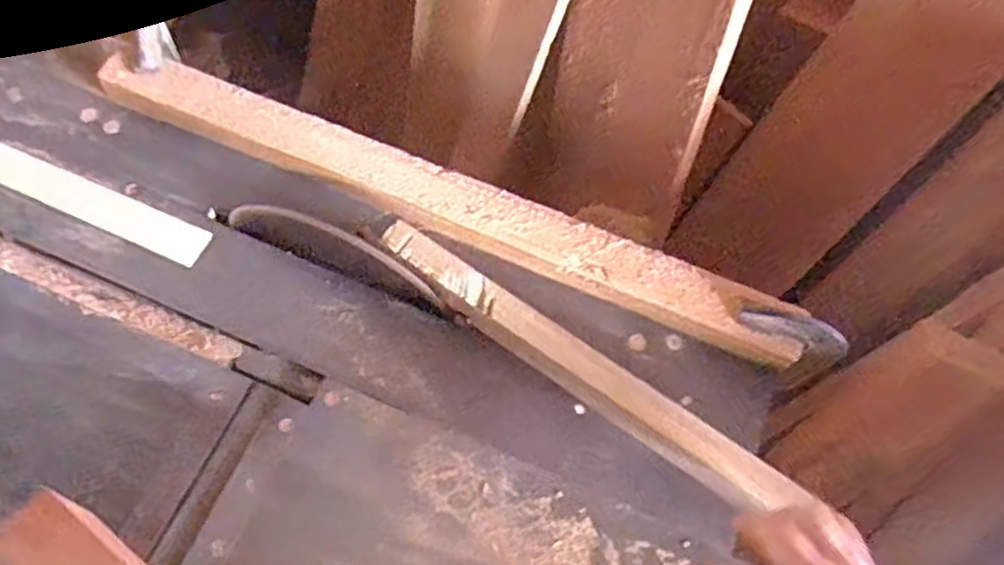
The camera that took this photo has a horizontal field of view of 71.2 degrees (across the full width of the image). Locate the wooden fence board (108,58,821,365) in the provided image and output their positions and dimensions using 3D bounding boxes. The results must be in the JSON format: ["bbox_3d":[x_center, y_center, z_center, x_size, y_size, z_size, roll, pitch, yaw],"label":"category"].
[{"bbox_3d":[-0.063,-0.080,0.683,0.719,0.040,0.066,23,67,8],"label":"wooden fence board"}]

